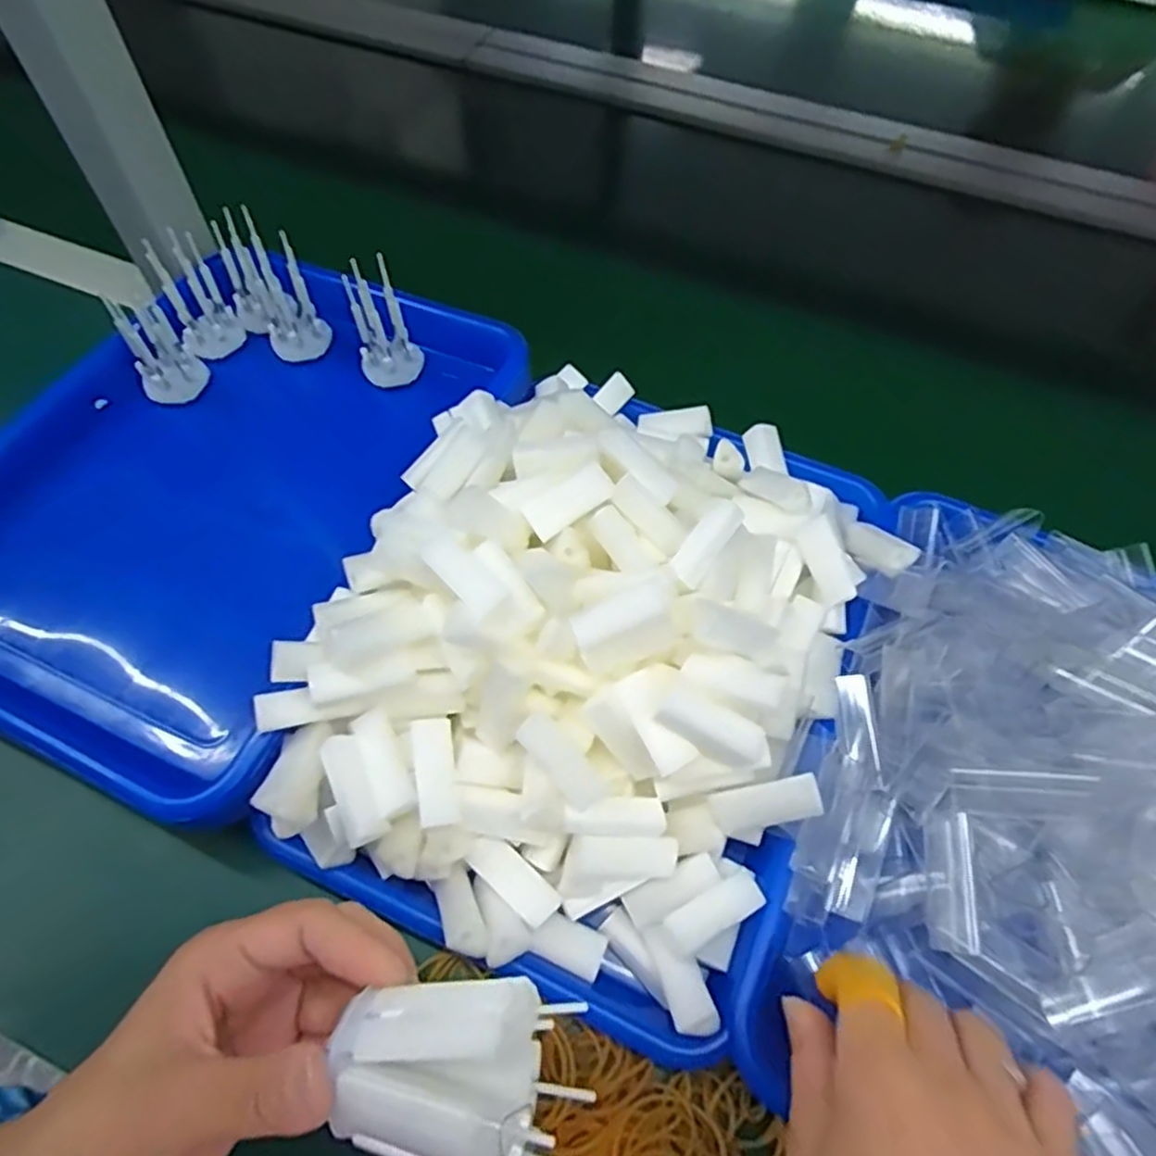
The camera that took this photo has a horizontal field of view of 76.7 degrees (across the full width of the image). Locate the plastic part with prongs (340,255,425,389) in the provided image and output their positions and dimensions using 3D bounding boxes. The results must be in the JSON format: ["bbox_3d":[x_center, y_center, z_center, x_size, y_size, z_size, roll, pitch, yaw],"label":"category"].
[{"bbox_3d":[-0.119,-0.153,0.447,0.036,0.074,0.033,-17,61,-12],"label":"plastic part with prongs"}]

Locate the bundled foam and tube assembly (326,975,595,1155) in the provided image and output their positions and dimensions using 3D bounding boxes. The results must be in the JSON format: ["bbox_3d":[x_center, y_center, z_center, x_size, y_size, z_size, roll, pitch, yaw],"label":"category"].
[{"bbox_3d":[-0.035,0.144,0.215,0.071,0.026,0.050,16,60,8],"label":"bundled foam and tube assembly"}]

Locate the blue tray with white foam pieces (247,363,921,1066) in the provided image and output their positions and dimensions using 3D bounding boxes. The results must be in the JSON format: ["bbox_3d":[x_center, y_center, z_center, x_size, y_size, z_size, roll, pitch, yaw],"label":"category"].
[{"bbox_3d":[0.017,0.019,0.365,0.238,0.086,0.323,24,62,12],"label":"blue tray with white foam pieces"}]

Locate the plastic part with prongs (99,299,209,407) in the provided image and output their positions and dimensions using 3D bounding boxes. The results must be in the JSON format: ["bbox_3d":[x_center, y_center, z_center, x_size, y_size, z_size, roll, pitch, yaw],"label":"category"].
[{"bbox_3d":[-0.256,-0.139,0.446,0.036,0.067,0.025,-31,65,-18],"label":"plastic part with prongs"}]

